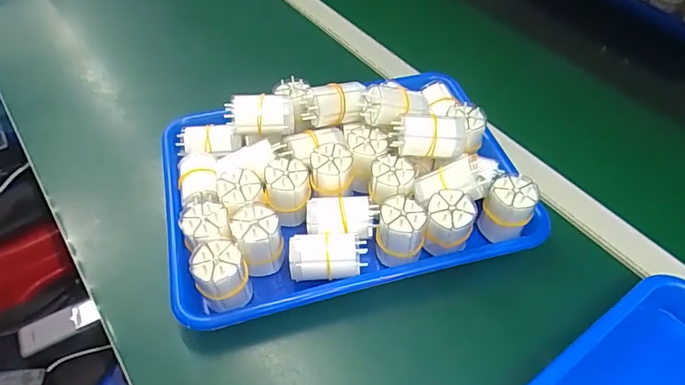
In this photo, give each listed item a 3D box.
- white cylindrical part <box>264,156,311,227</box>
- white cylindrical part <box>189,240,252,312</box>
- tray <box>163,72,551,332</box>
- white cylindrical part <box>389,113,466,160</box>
[{"bbox_3d":[-0.050,-0.001,0.435,0.039,0.053,0.038,2,51,-3],"label":"white cylindrical part"},{"bbox_3d":[-0.095,0.066,0.374,0.039,0.045,0.040,2,51,-3],"label":"white cylindrical part"},{"bbox_3d":[-0.002,-0.024,0.444,0.320,0.079,0.238,-9,53,-12],"label":"tray"},{"bbox_3d":[0.080,-0.053,0.432,0.068,0.033,0.031,-3,52,-7],"label":"white cylindrical part"}]

